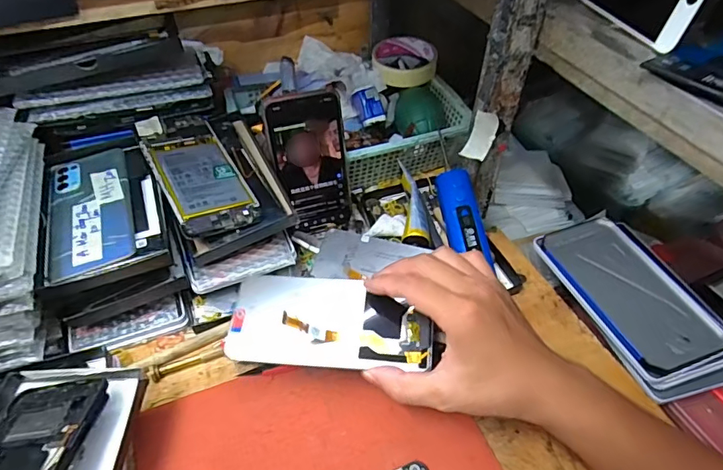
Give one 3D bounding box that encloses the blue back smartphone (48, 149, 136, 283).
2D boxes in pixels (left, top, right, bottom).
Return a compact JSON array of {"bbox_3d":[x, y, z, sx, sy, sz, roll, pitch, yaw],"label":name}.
[{"bbox_3d":[-0.250,-0.026,0.442,0.070,0.012,0.152,-16,49,-16],"label":"blue back smartphone"}]

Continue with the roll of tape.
[{"bbox_3d":[0.056,-0.229,0.629,0.083,0.021,0.081,2,53,-3],"label":"roll of tape"}]

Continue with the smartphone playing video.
[{"bbox_3d":[-0.049,-0.073,0.493,0.075,0.144,0.011,-17,33,-9],"label":"smartphone playing video"}]

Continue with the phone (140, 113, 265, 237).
[{"bbox_3d":[-0.159,-0.062,0.465,0.074,0.006,0.154,-18,58,-31],"label":"phone"}]

